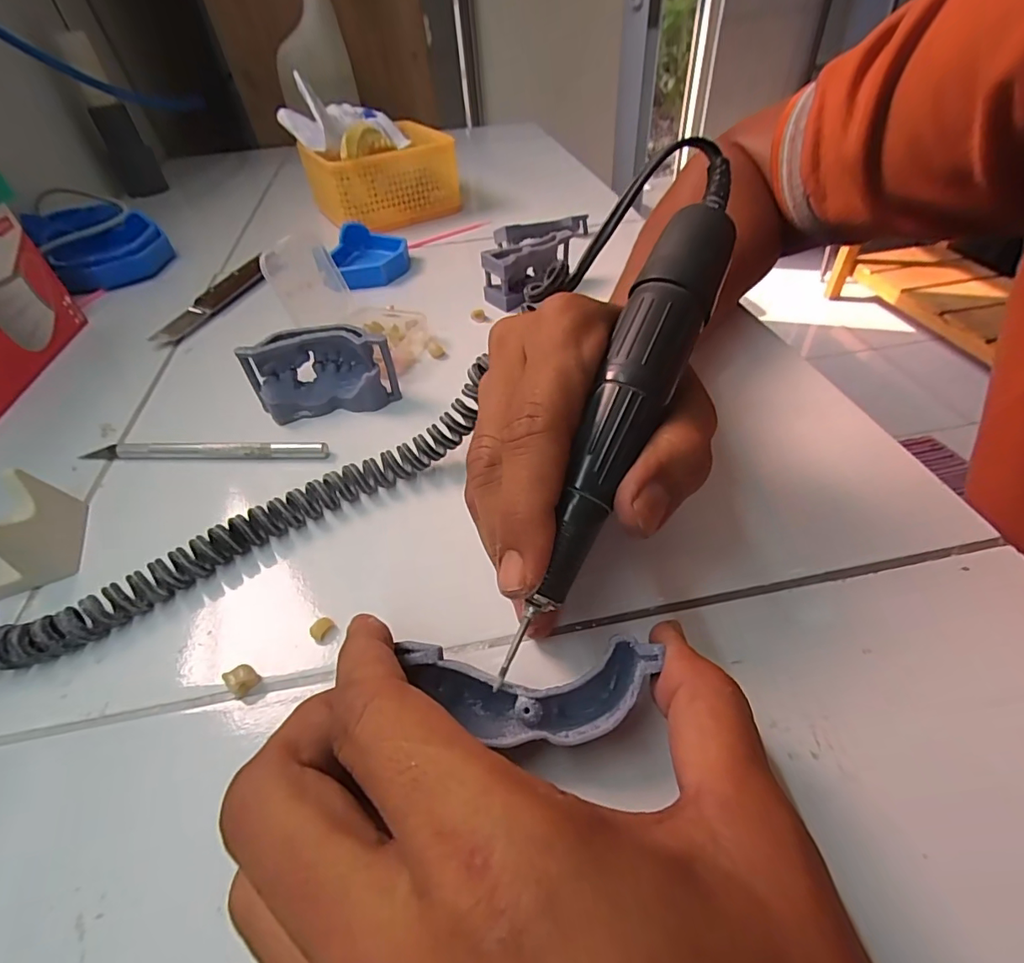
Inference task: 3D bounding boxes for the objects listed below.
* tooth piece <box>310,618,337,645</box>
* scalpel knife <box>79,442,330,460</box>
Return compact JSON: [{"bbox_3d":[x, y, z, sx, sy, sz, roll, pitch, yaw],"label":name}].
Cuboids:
[{"bbox_3d":[-0.072,0.058,0.193,0.009,0.006,0.009,-33,51,-26],"label":"tooth piece"},{"bbox_3d":[-0.164,-0.017,0.266,0.133,0.010,0.008,-1,44,4],"label":"scalpel knife"}]

